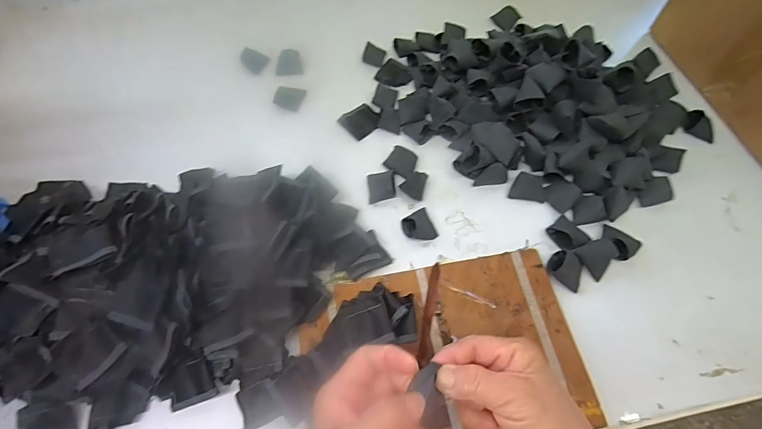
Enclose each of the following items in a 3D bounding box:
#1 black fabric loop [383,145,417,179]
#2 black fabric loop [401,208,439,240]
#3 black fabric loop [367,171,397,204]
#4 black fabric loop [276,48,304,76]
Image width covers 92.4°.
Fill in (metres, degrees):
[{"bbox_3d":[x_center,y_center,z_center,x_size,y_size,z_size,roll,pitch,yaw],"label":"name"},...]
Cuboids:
[{"bbox_3d":[0.027,-0.068,0.478,0.040,0.014,0.037,27,66,16],"label":"black fabric loop"},{"bbox_3d":[0.045,0.014,0.439,0.035,0.011,0.039,-19,62,-7],"label":"black fabric loop"},{"bbox_3d":[0.001,-0.036,0.466,0.034,0.009,0.041,-7,61,-1],"label":"black fabric loop"},{"bbox_3d":[-0.145,-0.239,0.576,0.043,0.024,0.032,-4,61,1],"label":"black fabric loop"}]

